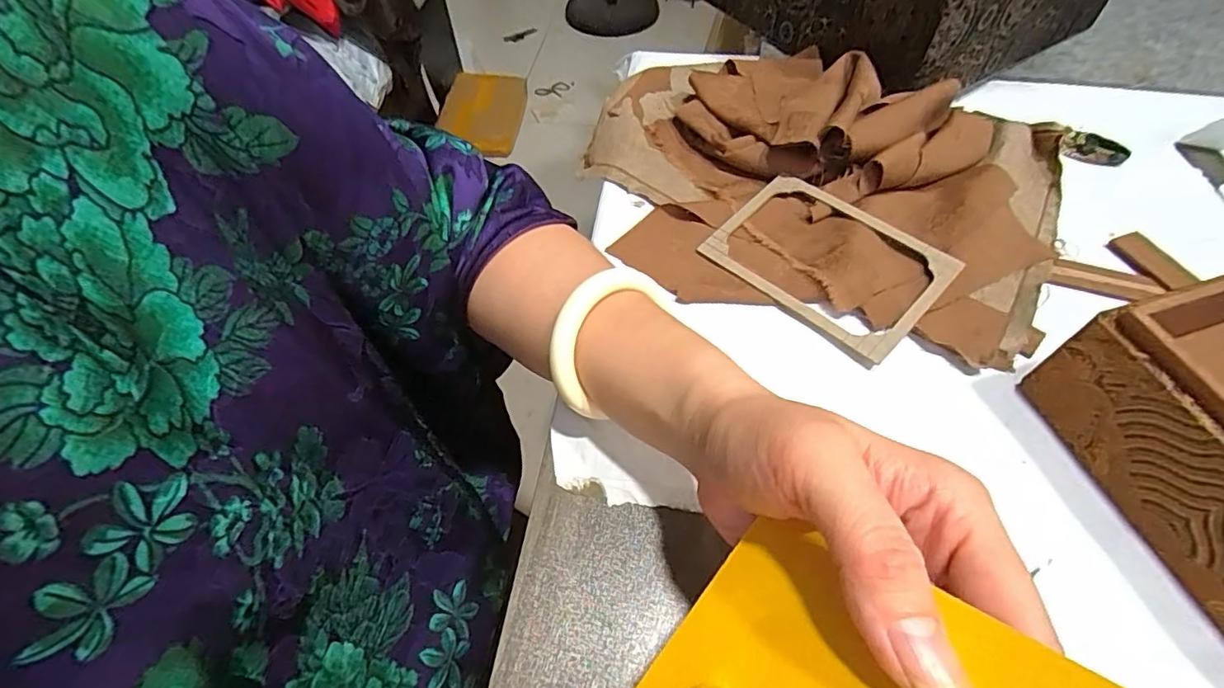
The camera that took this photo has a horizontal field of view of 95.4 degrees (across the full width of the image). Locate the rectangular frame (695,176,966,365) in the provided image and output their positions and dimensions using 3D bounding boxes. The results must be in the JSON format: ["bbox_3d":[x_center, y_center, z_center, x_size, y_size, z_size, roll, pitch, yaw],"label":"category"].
[{"bbox_3d":[0.144,-0.058,0.375,0.101,0.007,0.140,-41,62,-18],"label":"rectangular frame"}]

